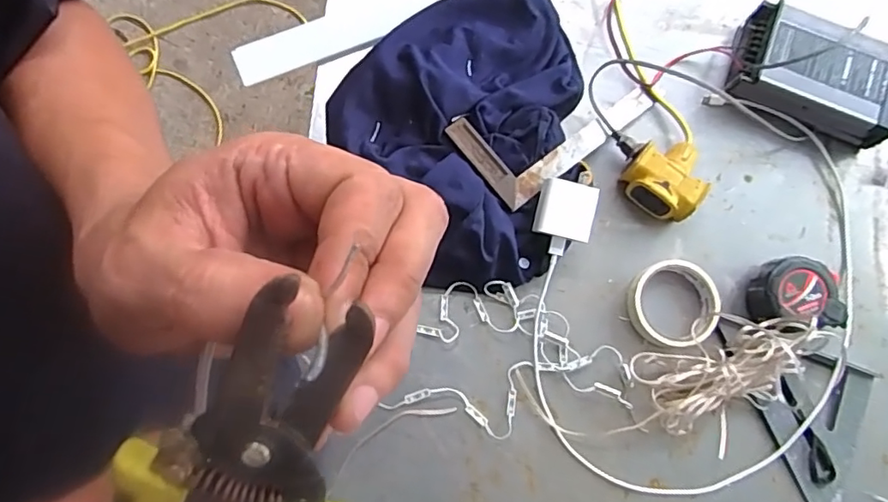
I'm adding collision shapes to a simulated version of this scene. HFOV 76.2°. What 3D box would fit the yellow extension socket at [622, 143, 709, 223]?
[{"bbox_3d":[0.241,-0.080,0.617,0.083,0.050,0.087,34,77,3],"label":"yellow extension socket"}]

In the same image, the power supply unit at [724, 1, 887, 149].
[{"bbox_3d":[0.424,-0.202,0.639,0.182,0.047,0.119,22,77,1],"label":"power supply unit"}]

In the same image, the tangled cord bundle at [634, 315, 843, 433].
[{"bbox_3d":[0.298,0.128,0.566,0.202,0.037,0.102,-13,79,-7],"label":"tangled cord bundle"}]

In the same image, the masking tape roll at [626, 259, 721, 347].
[{"bbox_3d":[0.241,0.055,0.594,0.092,0.026,0.089,0,78,-2],"label":"masking tape roll"}]

